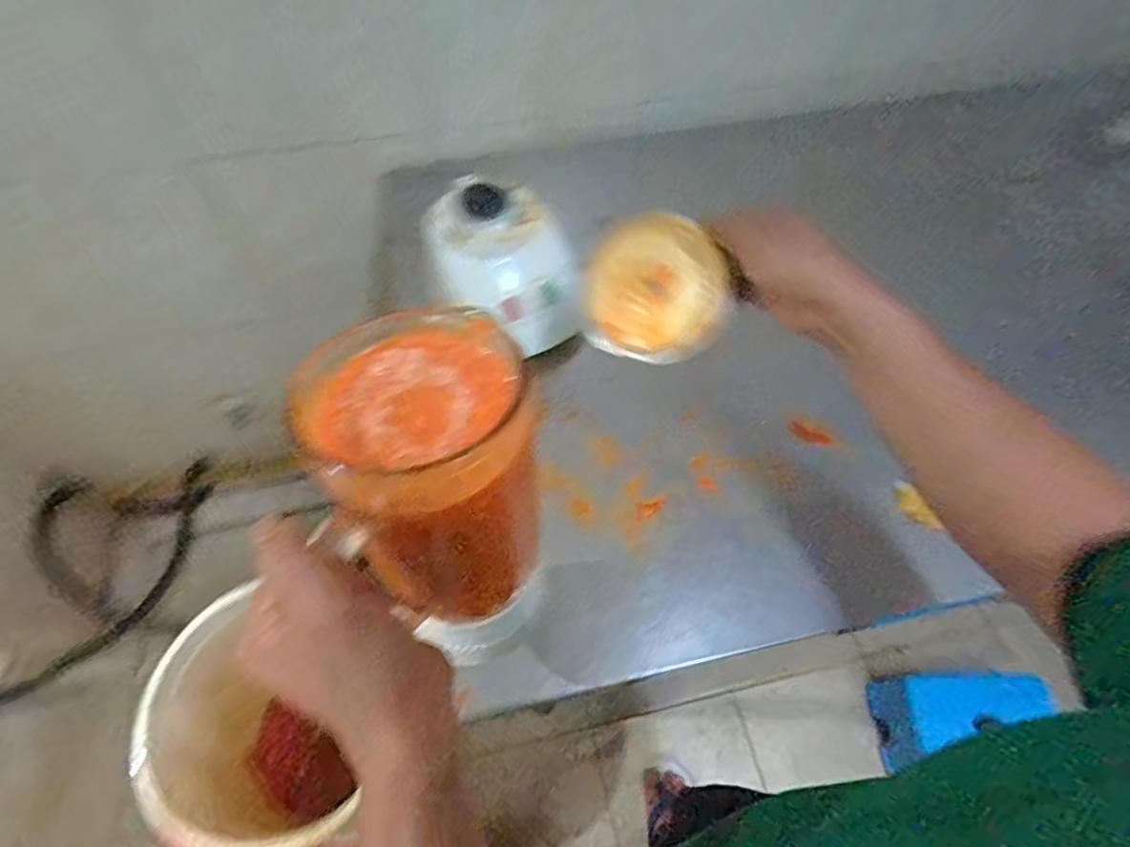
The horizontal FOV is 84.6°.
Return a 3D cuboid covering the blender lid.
[{"bbox_3d":[0.072,-0.110,0.509,0.125,0.018,0.114,5,103,20],"label":"blender lid"}]

